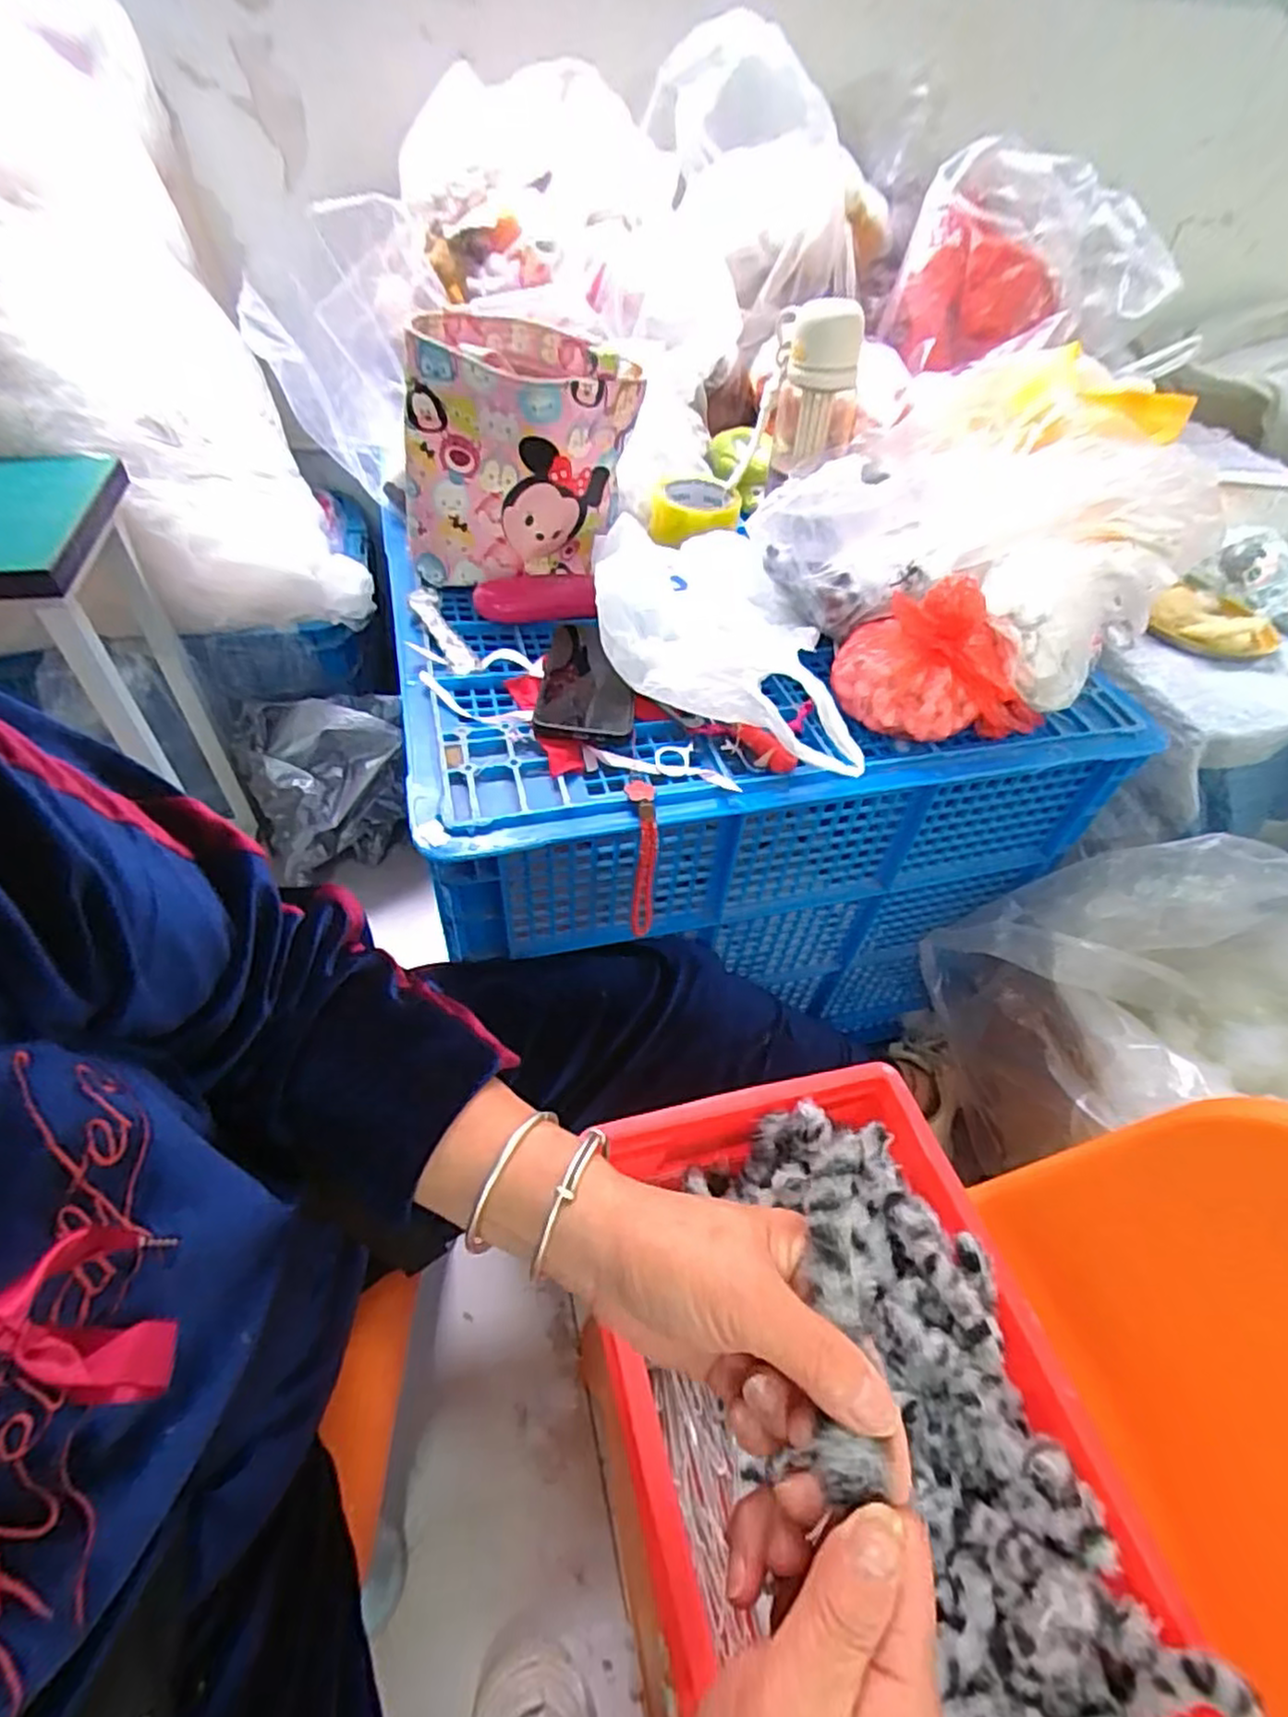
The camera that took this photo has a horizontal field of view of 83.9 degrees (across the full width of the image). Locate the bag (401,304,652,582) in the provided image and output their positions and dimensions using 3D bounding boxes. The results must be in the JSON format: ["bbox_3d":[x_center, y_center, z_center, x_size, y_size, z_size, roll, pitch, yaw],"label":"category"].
[{"bbox_3d":[-0.120,-0.382,0.689,0.179,0.185,0.167,22,51,13],"label":"bag"}]

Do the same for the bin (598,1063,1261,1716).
[{"bbox_3d":[0.114,0.325,0.416,0.250,0.093,0.368,-8,51,-13],"label":"bin"}]

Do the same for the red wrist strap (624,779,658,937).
[{"bbox_3d":[-0.003,0.005,0.566,0.020,0.127,0.040,-3,29,-8],"label":"red wrist strap"}]

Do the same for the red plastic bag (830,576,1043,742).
[{"bbox_3d":[0.252,-0.169,0.591,0.172,0.101,0.111,13,49,5],"label":"red plastic bag"}]

